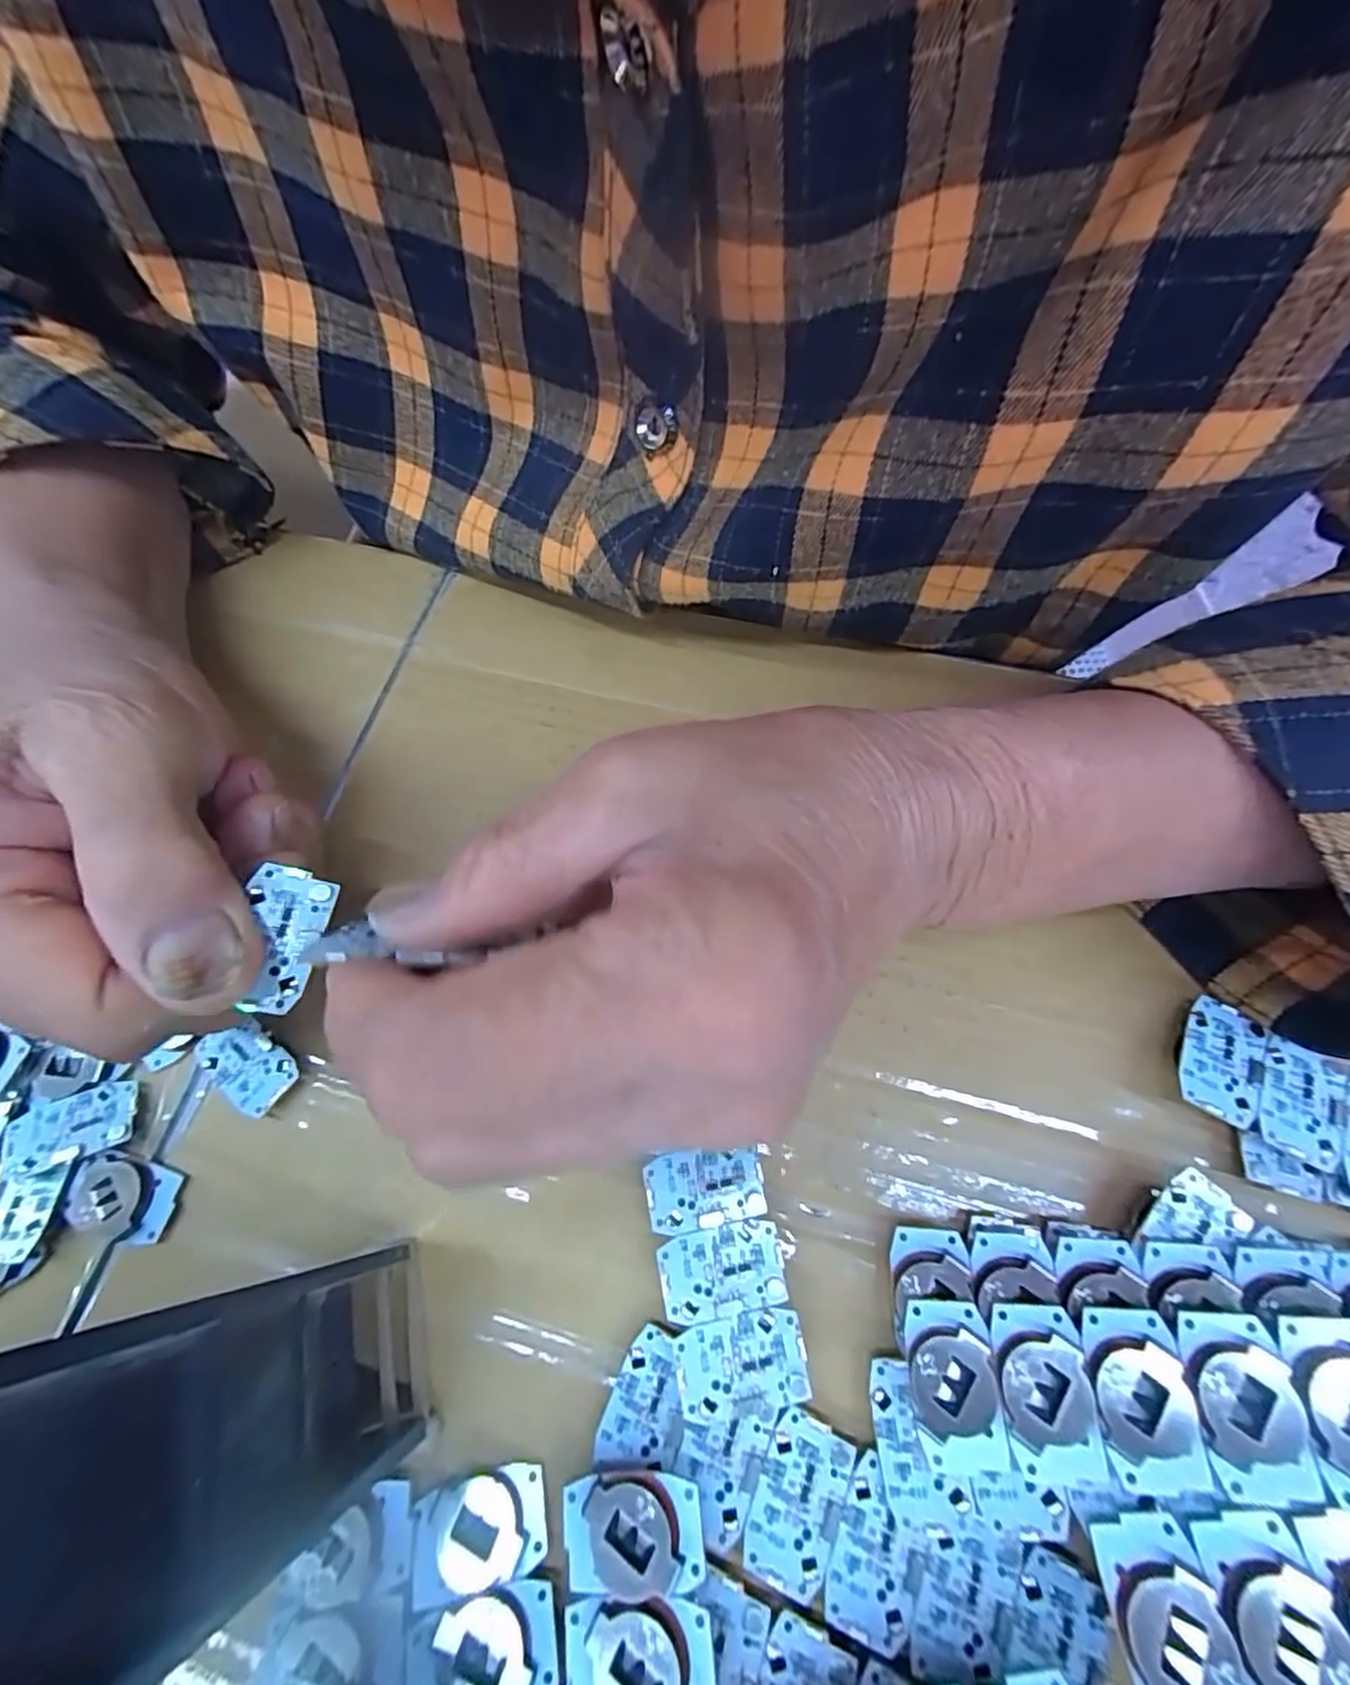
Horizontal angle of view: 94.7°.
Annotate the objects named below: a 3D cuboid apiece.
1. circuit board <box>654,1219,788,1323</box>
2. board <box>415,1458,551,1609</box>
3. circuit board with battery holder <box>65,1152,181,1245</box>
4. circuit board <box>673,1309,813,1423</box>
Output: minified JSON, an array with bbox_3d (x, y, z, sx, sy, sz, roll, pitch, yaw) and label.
[{"bbox_3d":[0.011,0.102,0.148,0.029,0.004,0.017,-12,66,-2],"label":"circuit board"},{"bbox_3d":[-0.043,0.151,0.136,0.028,0.008,0.017,-15,66,-3],"label":"board"},{"bbox_3d":[-0.147,0.094,0.164,0.027,0.008,0.020,10,67,7],"label":"circuit board with battery holder"},{"bbox_3d":[0.015,0.119,0.141,0.029,0.004,0.018,-11,65,0],"label":"circuit board"}]

